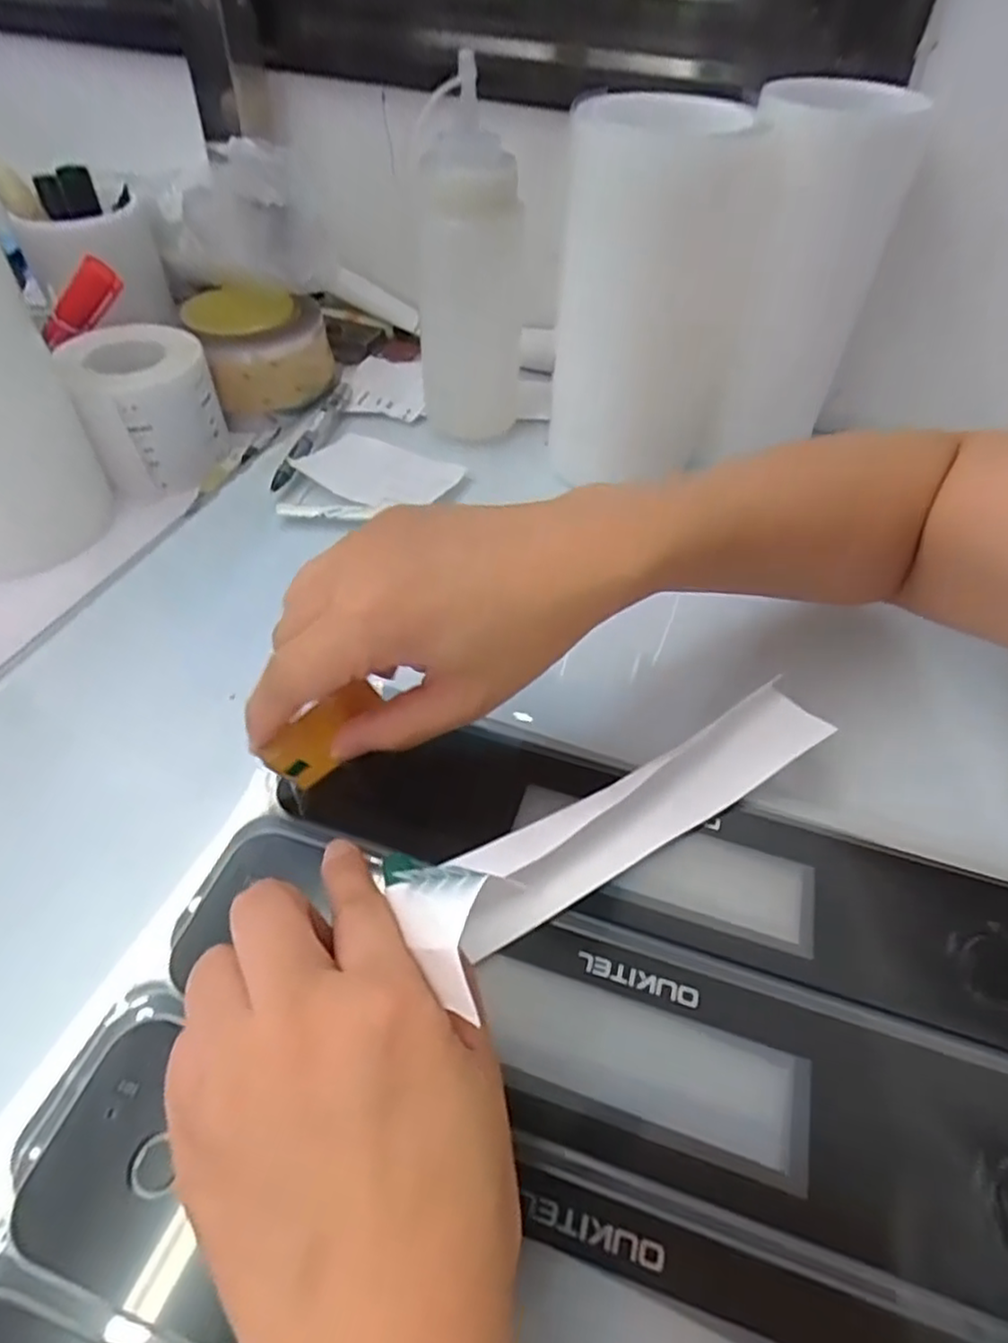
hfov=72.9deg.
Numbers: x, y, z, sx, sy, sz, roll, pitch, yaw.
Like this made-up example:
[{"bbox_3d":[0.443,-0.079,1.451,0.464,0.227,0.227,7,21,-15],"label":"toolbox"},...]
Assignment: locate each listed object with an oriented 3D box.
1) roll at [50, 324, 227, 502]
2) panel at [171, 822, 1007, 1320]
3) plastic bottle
[{"bbox_3d":[-0.237,-0.182,0.459,0.084,0.074,0.092,-19,52,-19],"label":"roll"},{"bbox_3d":[0.041,0.123,0.230,0.311,0.011,0.069,17,49,11],"label":"panel"},{"bbox_3d":[-0.021,-0.276,0.466,0.070,0.191,0.069,2,48,-1],"label":"plastic bottle"}]

